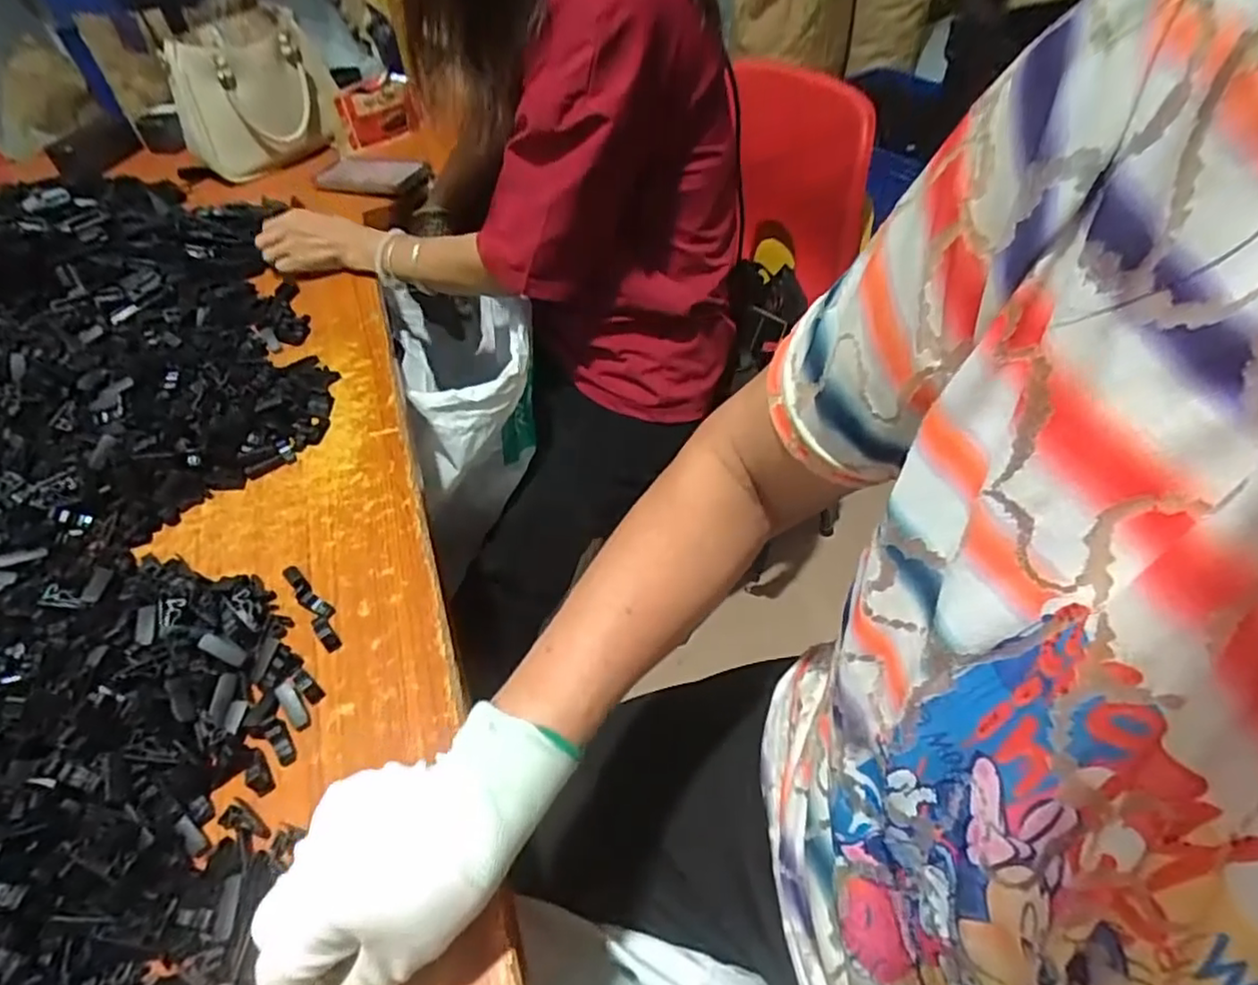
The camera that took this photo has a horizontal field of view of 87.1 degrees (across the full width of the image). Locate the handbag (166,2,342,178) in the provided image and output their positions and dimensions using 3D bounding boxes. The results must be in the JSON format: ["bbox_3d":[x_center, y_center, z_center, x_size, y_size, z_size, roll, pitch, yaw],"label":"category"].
[{"bbox_3d":[-0.564,-0.603,0.988,0.218,0.136,0.150,-25,51,-16],"label":"handbag"}]

